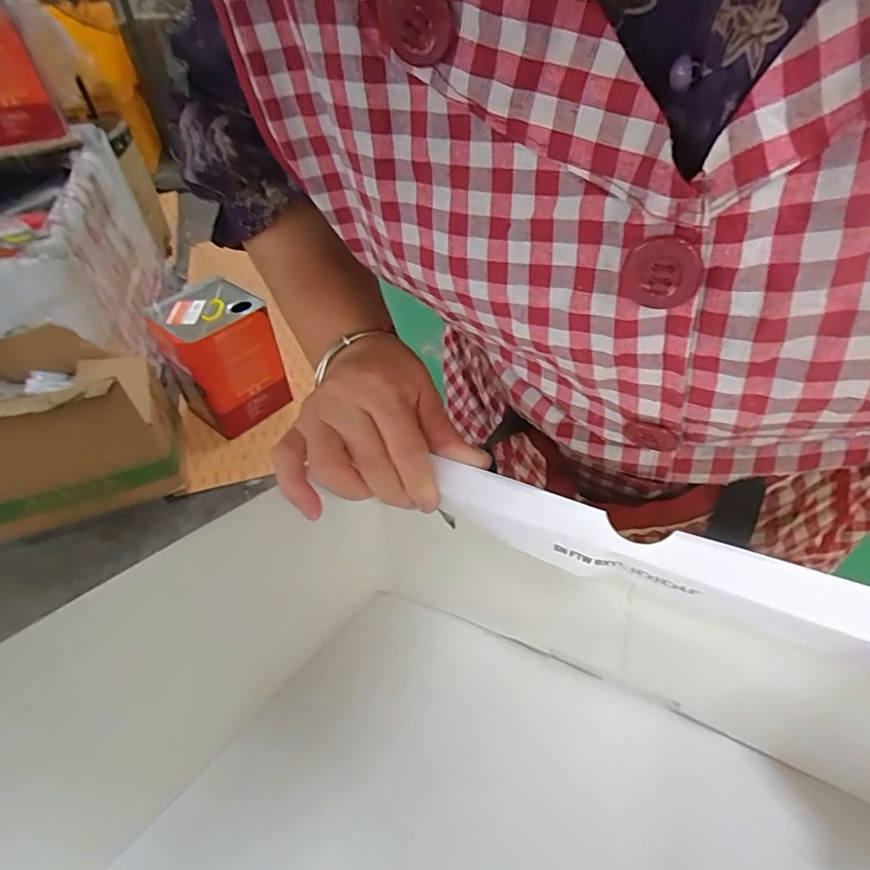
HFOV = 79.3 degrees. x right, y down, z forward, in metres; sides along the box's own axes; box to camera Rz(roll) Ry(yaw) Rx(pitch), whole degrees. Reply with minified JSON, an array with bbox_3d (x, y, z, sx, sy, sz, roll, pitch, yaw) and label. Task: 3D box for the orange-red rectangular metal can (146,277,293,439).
[{"bbox_3d":[-0.570,-0.203,1.440,0.253,0.317,0.257,-35,53,-25],"label":"orange-red rectangular metal can"}]

